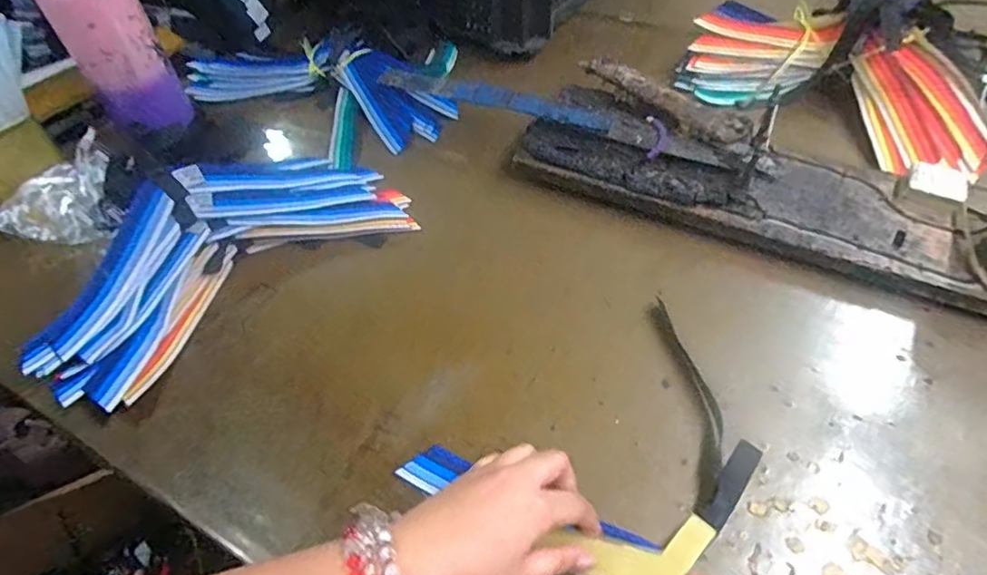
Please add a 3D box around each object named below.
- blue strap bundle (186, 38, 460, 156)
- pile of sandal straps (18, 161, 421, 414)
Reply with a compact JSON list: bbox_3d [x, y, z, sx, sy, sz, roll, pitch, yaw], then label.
[{"bbox_3d":[-0.249,-0.282,0.756,0.412,0.049,0.141,16,52,16],"label":"blue strap bundle"},{"bbox_3d":[-0.265,-0.045,0.542,0.362,0.061,0.183,-38,57,-26],"label":"pile of sandal straps"}]

